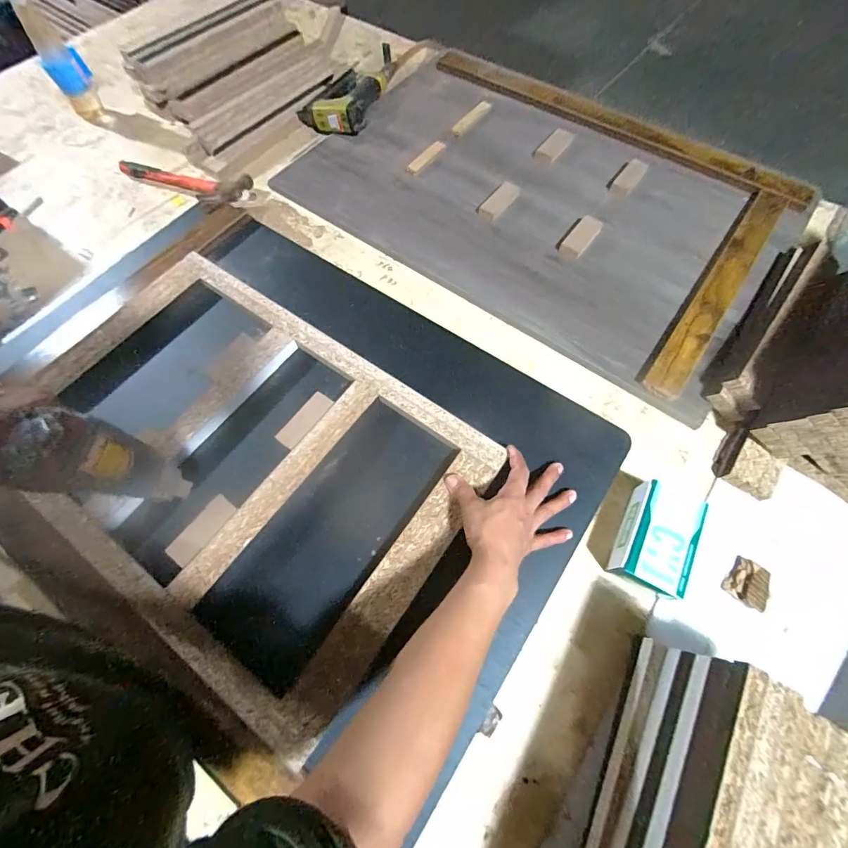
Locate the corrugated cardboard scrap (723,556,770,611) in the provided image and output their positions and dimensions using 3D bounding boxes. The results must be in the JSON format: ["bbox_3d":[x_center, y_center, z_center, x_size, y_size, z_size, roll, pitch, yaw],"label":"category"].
[{"bbox_3d":[0.355,0.175,0.432,0.036,0.022,0.043,38,72,15],"label":"corrugated cardboard scrap"}]

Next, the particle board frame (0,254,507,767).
[{"bbox_3d":[-0.245,0.021,0.485,0.593,0.032,0.366,34,71,12],"label":"particle board frame"}]

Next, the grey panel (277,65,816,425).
[{"bbox_3d":[0.172,-0.389,0.675,0.771,0.031,0.460,34,72,15],"label":"grey panel"}]

